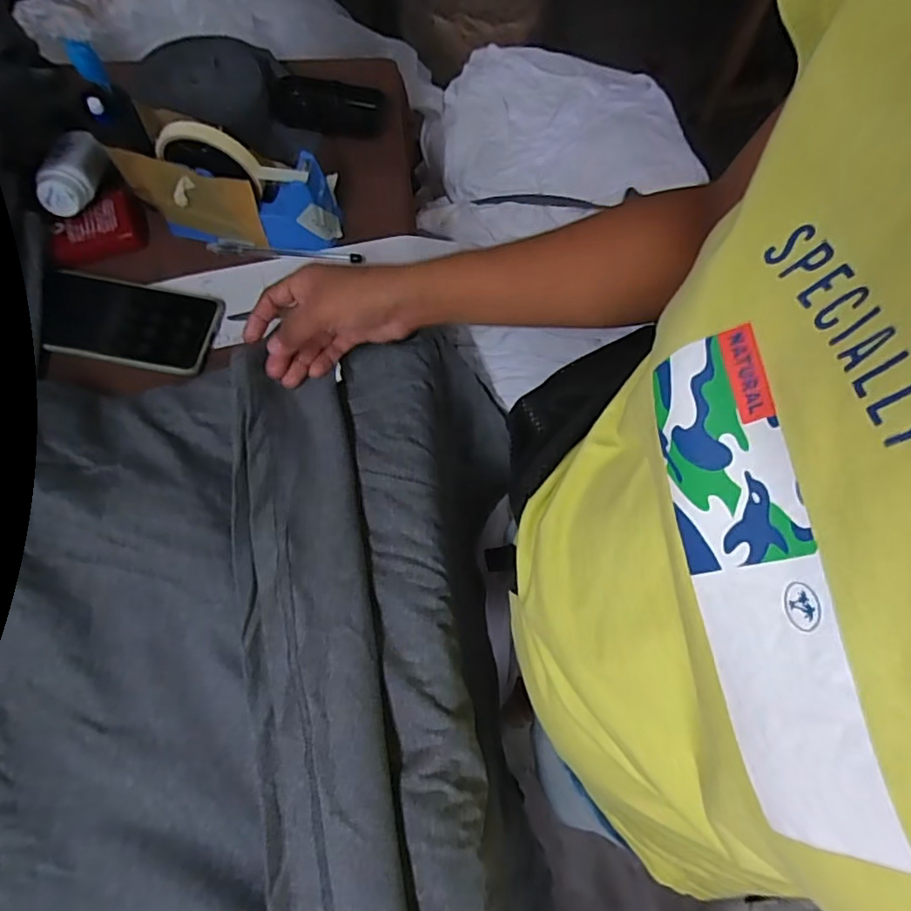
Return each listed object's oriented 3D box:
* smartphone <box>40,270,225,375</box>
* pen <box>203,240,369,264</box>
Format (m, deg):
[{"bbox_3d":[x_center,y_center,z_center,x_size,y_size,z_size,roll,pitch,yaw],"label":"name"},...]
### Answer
[{"bbox_3d":[-0.290,-0.121,0.492,0.148,0.013,0.080,9,71,-1],"label":"smartphone"},{"bbox_3d":[-0.161,-0.192,0.524,0.146,0.010,0.012,5,71,1],"label":"pen"}]

